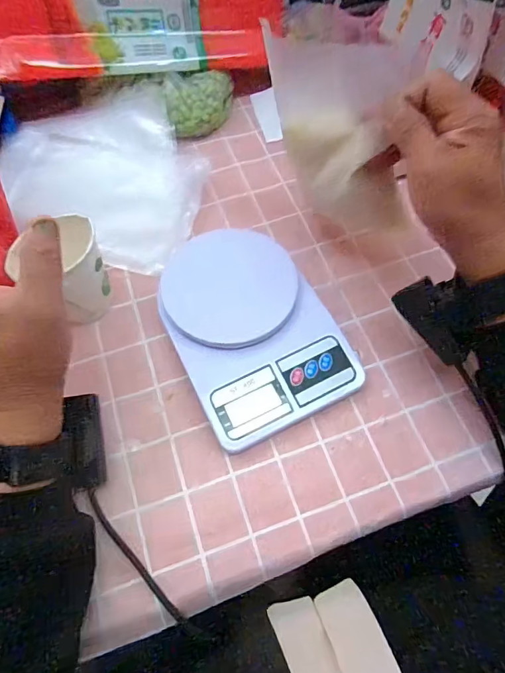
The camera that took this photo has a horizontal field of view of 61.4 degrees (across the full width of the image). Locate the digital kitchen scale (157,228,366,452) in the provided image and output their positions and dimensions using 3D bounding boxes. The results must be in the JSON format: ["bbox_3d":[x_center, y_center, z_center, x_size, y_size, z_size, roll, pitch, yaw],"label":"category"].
[{"bbox_3d":[-0.003,-0.010,0.384,0.134,0.038,0.187,-26,66,-11],"label":"digital kitchen scale"}]

